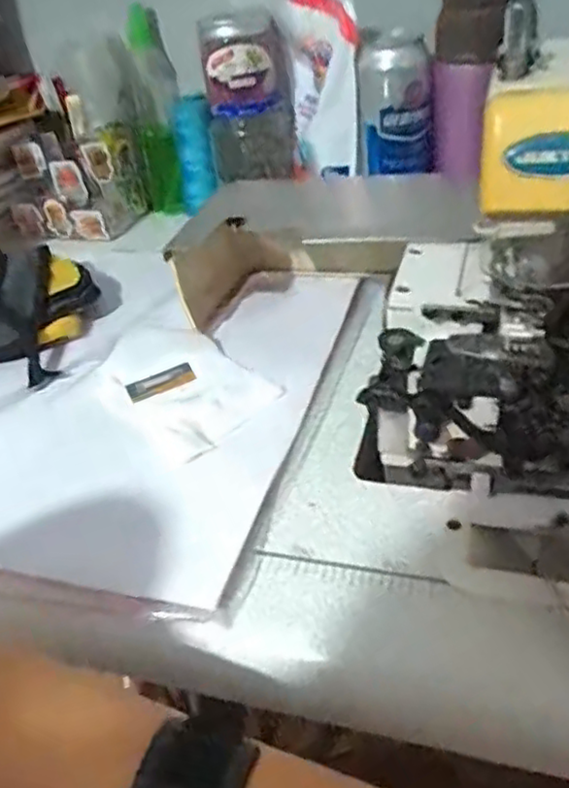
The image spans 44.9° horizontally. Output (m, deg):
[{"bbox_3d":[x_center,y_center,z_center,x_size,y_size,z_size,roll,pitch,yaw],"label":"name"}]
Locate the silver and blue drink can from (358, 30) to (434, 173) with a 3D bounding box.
[{"bbox_3d":[0.102,-0.262,0.620,0.067,0.116,0.073,1,37,10],"label":"silver and blue drink can"}]

